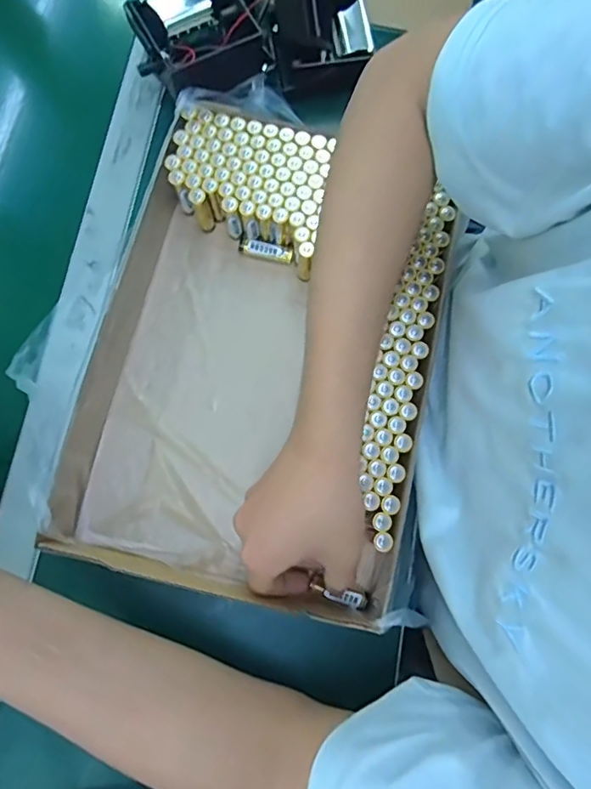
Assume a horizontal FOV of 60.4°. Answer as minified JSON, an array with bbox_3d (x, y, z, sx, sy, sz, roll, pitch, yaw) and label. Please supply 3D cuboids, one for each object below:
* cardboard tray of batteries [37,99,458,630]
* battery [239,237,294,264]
[{"bbox_3d":[-0.023,-0.035,0.421,0.268,0.055,0.381,9,78,0],"label":"cardboard tray of batteries"},{"bbox_3d":[-0.026,-0.127,0.452,0.048,0.011,0.012,14,78,1],"label":"battery"}]

